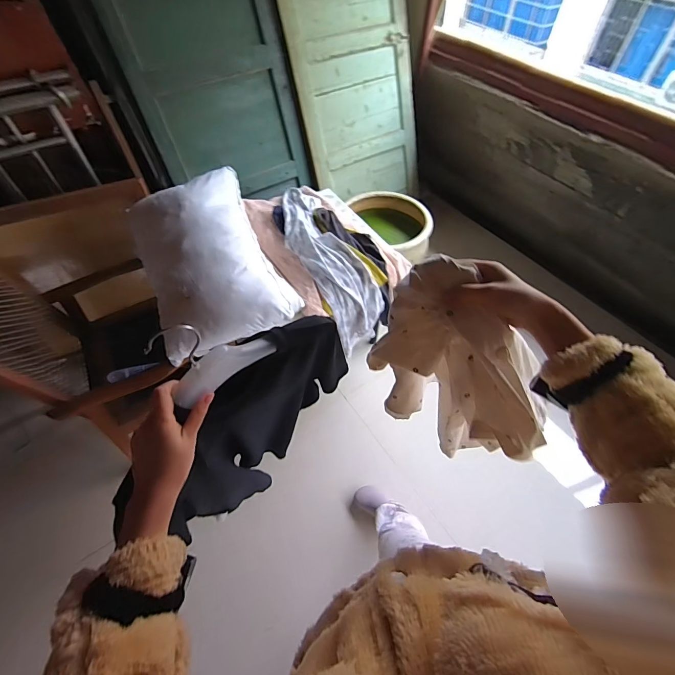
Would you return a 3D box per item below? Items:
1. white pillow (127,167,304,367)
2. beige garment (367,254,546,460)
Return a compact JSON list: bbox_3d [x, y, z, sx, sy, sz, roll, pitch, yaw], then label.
[{"bbox_3d":[-0.423,-0.281,1.168,0.439,0.151,0.630,-21,57,-14],"label":"white pillow"},{"bbox_3d":[0.179,0.078,0.572,0.246,0.373,0.121,37,63,23],"label":"beige garment"}]

